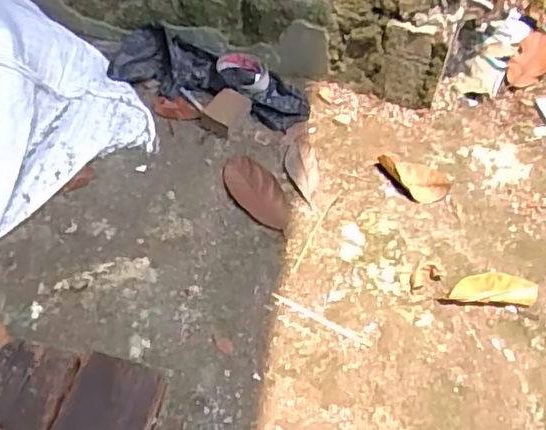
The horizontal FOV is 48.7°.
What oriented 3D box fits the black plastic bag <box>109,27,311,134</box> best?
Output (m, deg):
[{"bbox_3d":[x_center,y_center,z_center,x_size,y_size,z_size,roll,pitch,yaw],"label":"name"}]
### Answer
[{"bbox_3d":[-0.100,-0.225,0.994,0.327,0.066,0.115,12,55,4],"label":"black plastic bag"}]

